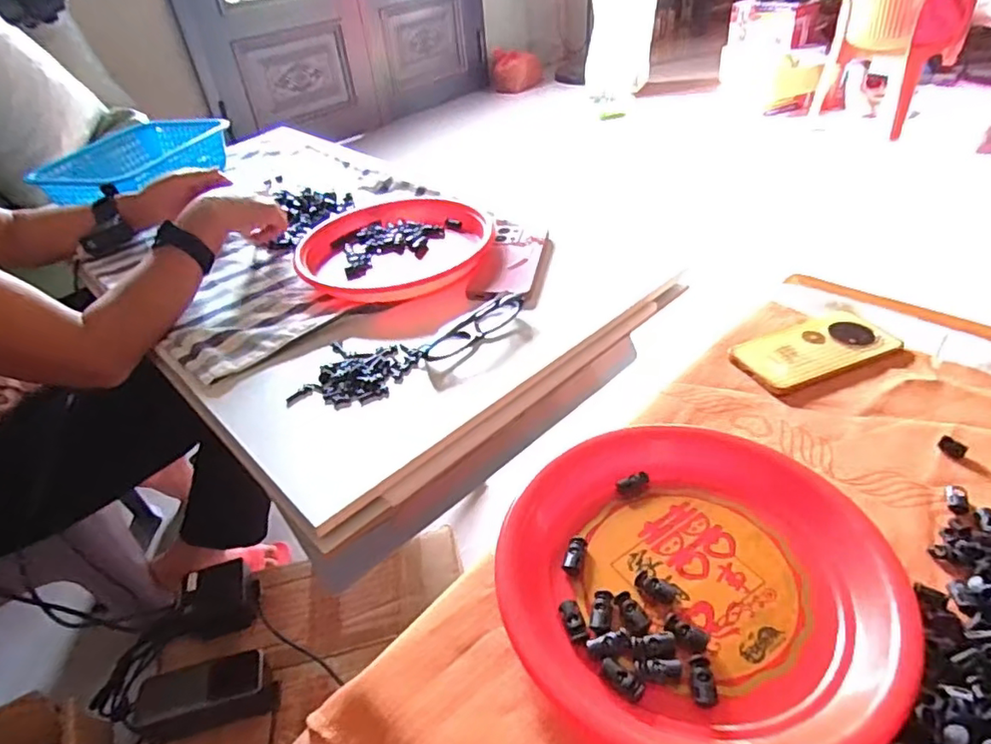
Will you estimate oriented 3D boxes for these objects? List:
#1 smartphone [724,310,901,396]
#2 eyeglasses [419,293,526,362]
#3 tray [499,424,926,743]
[{"bbox_3d":[0.322,-0.025,0.606,0.162,0.006,0.078,-18,41,-15],"label":"smartphone"},{"bbox_3d":[-0.019,-0.048,0.639,0.136,0.022,0.036,-31,46,-28],"label":"eyeglasses"},{"bbox_3d":[0.134,0.135,0.408,0.252,0.024,0.238,19,45,27],"label":"tray"}]

